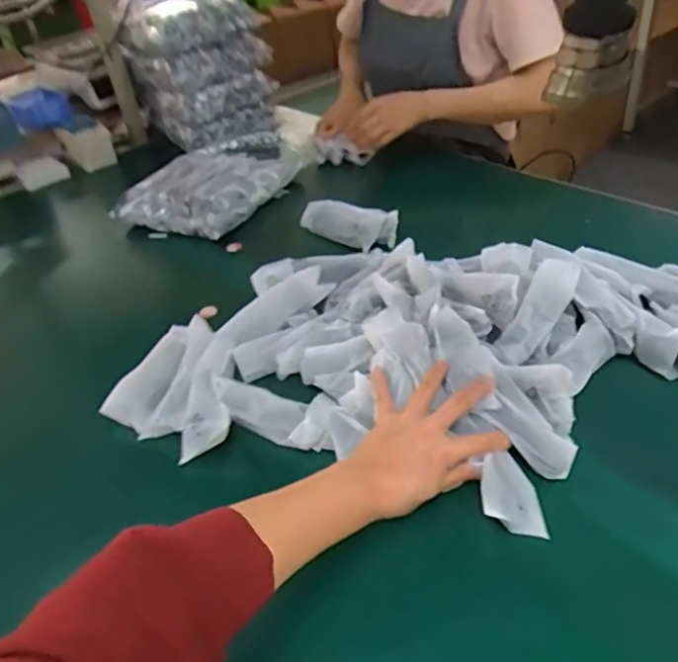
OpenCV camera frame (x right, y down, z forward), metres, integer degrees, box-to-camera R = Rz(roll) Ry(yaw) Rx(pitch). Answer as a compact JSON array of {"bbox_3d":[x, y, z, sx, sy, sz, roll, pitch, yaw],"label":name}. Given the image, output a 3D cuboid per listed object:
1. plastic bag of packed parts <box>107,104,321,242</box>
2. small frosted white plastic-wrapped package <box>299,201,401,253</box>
[{"bbox_3d":[-0.172,-0.312,1.109,0.184,0.083,0.449,15,43,27],"label":"plastic bag of packed parts"},{"bbox_3d":[0.012,-0.162,0.919,0.160,0.045,0.049,15,43,27],"label":"small frosted white plastic-wrapped package"}]

